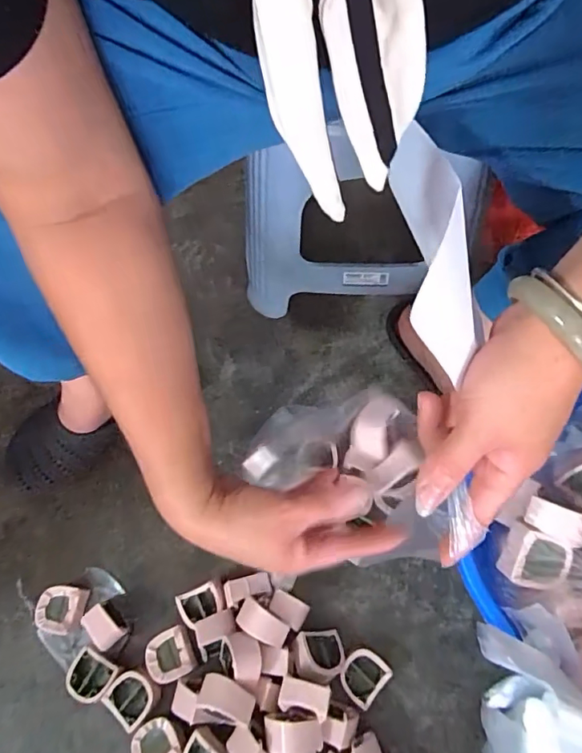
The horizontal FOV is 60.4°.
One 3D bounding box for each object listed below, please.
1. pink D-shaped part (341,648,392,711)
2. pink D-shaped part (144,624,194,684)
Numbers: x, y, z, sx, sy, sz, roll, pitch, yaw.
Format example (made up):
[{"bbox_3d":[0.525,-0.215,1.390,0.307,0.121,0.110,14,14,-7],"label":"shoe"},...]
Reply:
[{"bbox_3d":[0.072,0.299,0.501,0.041,0.017,0.048,39,72,19],"label":"pink D-shaped part"},{"bbox_3d":[-0.126,0.288,0.518,0.044,0.019,0.046,-20,65,-6],"label":"pink D-shaped part"}]

